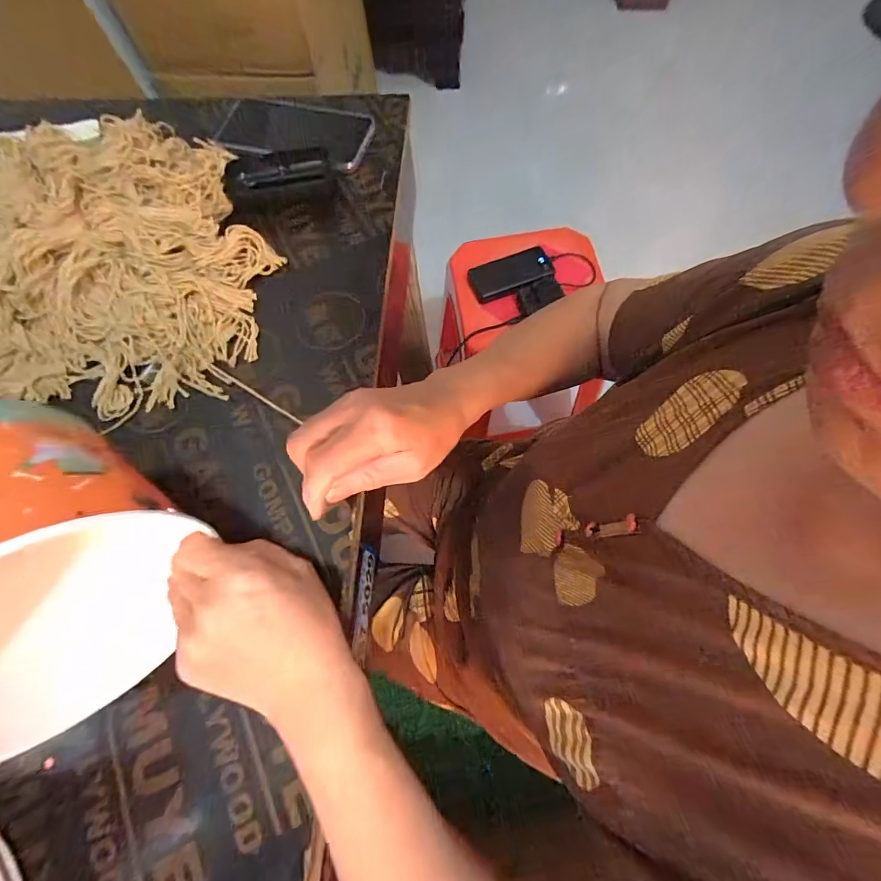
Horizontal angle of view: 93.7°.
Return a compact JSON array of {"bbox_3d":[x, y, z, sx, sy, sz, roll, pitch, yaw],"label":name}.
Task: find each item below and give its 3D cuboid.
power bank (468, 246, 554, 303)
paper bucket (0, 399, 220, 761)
[{"bbox_3d":[0.137,-0.329,0.805,0.161,0.013,0.075,-20,70,-5],"label":"power bank"},{"bbox_3d":[-0.243,0.074,0.221,0.141,0.146,0.166,34,73,10],"label":"paper bucket"}]

